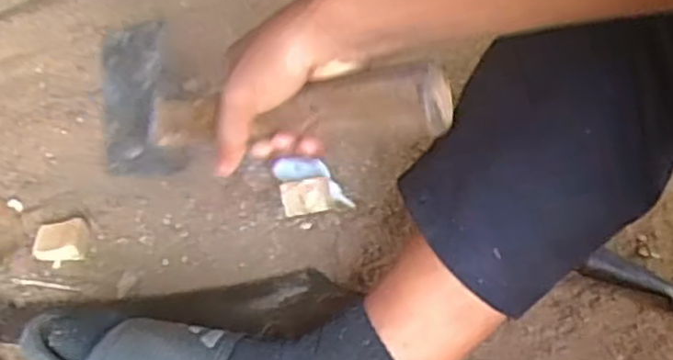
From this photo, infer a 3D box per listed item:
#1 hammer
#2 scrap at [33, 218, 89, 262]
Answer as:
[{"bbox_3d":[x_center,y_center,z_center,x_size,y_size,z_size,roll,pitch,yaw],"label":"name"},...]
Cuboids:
[{"bbox_3d":[-0.054,-0.048,0.427,0.261,0.075,0.067,2,50,37],"label":"hammer"},{"bbox_3d":[-0.232,0.050,0.602,0.042,0.023,0.028,-4,51,-2],"label":"scrap"}]

